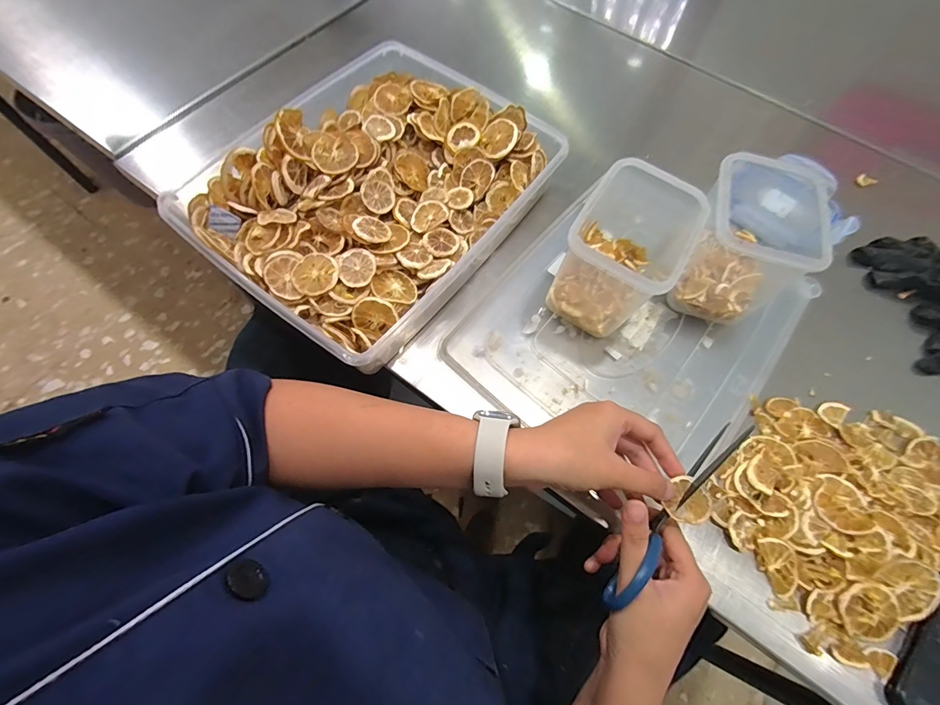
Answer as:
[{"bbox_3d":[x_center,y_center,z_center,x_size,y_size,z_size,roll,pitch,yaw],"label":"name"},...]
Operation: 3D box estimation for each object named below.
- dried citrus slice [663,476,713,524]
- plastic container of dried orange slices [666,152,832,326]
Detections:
[{"bbox_3d":[0.172,0.117,0.309,0.031,0.007,0.032,28,69,8],"label":"dried citrus slice"},{"bbox_3d":[0.276,-0.112,0.411,0.105,0.115,0.131,25,69,7],"label":"plastic container of dried orange slices"}]

